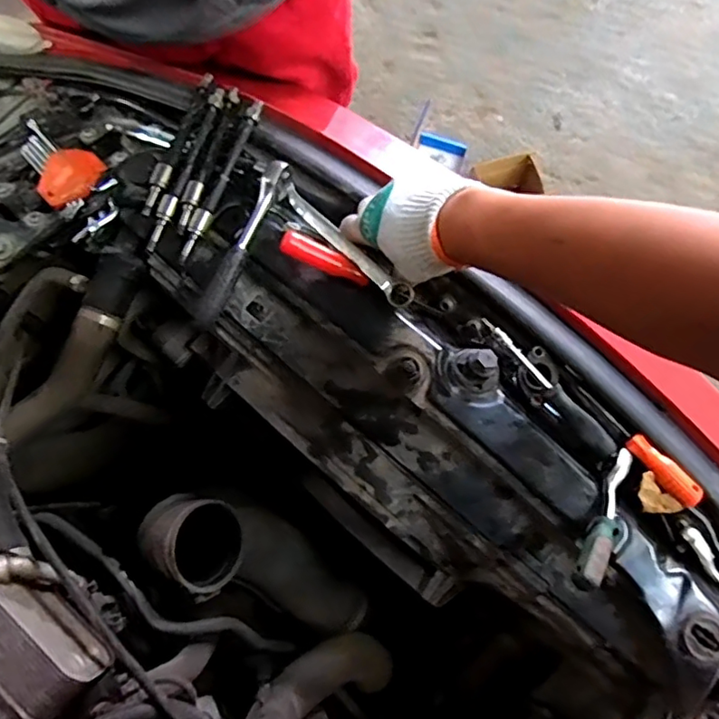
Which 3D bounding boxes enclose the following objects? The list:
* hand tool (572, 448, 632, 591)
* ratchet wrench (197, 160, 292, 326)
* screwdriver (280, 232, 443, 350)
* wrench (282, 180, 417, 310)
[{"bbox_3d":[0.225,0.145,0.513,0.033,0.028,0.144,33,54,8],"label":"hand tool"},{"bbox_3d":[-0.114,-0.118,0.569,0.025,0.026,0.184,21,78,6],"label":"ratchet wrench"},{"bbox_3d":[0.005,-0.071,0.567,0.183,0.023,0.034,35,79,-10],"label":"screwdriver"},{"bbox_3d":[-0.014,-0.116,0.573,0.022,0.014,0.186,-41,69,-8],"label":"wrench"}]

